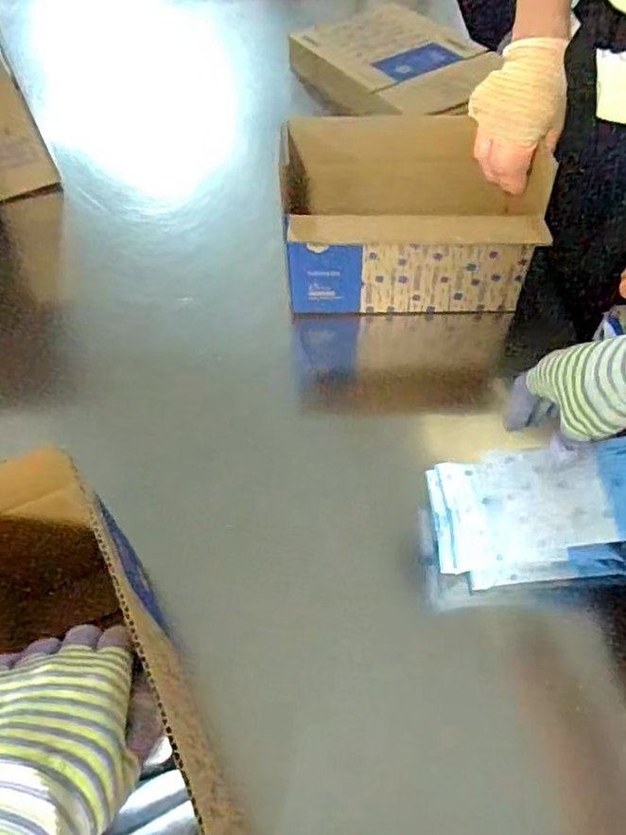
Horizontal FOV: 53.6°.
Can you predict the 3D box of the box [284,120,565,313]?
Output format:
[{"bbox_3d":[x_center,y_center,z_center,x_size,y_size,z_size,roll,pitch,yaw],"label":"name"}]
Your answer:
[{"bbox_3d":[0.095,-0.201,0.638,0.241,0.149,0.125,-1,53,2],"label":"box"}]

